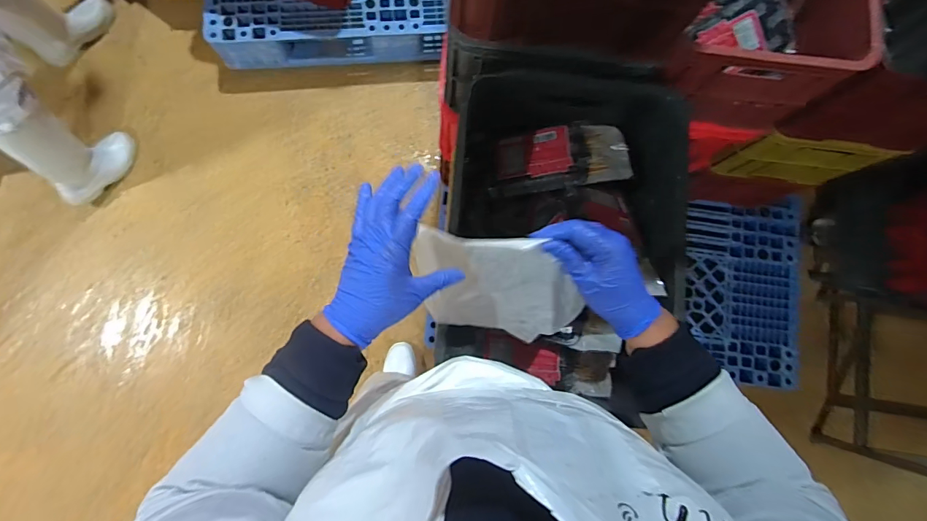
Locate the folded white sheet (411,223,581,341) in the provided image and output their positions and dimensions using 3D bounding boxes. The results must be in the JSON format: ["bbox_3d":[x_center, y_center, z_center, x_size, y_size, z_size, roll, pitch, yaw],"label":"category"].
[{"bbox_3d":[0.023,0.029,0.523,0.045,0.202,0.151,-55,131,-36],"label":"folded white sheet"}]

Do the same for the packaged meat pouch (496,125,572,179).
[{"bbox_3d":[0.122,-0.187,0.762,0.128,0.007,0.096,-9,65,16],"label":"packaged meat pouch"}]

